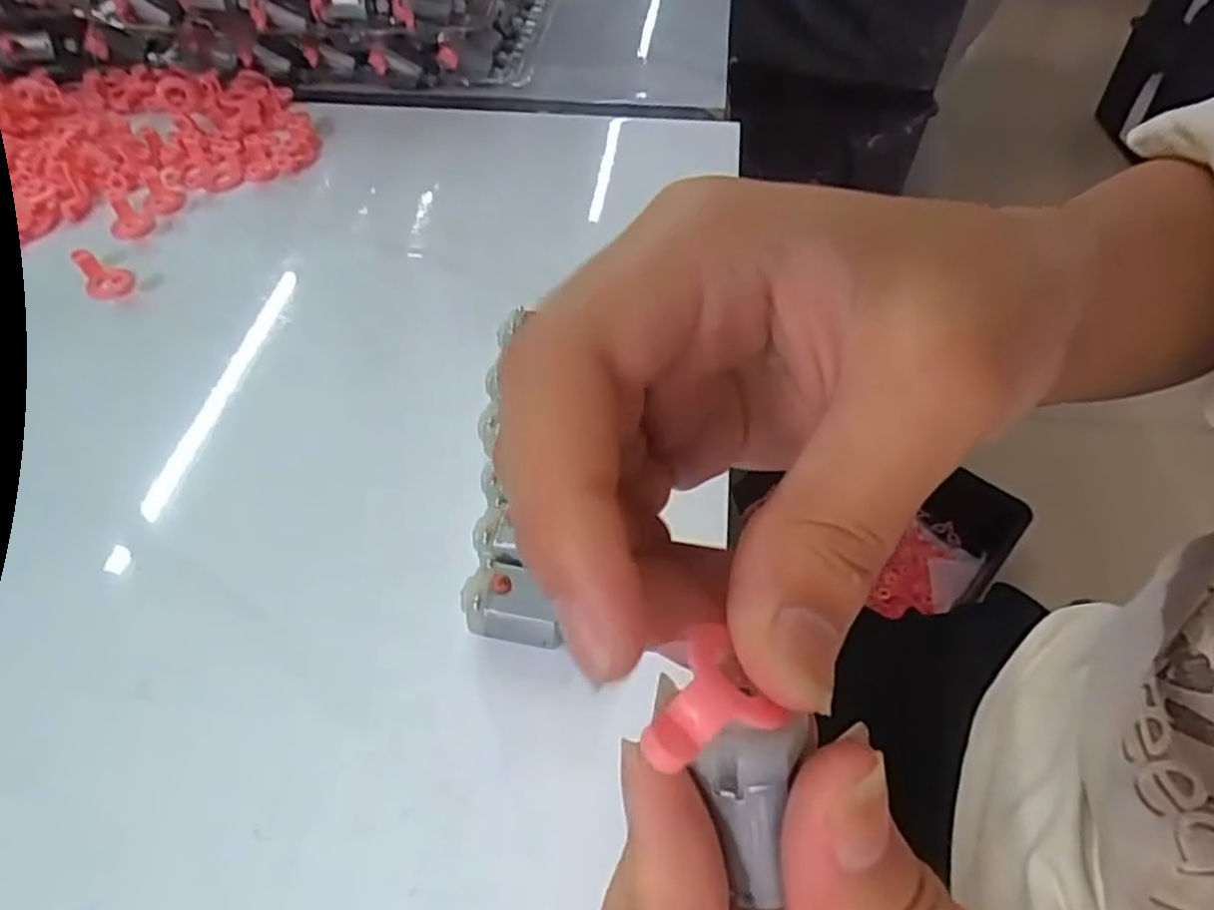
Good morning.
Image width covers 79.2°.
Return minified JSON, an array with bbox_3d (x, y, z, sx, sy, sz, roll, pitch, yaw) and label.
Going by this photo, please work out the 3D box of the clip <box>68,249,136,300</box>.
[{"bbox_3d":[-0.201,-0.072,0.292,0.017,0.010,0.026,-35,58,-24],"label":"clip"}]

